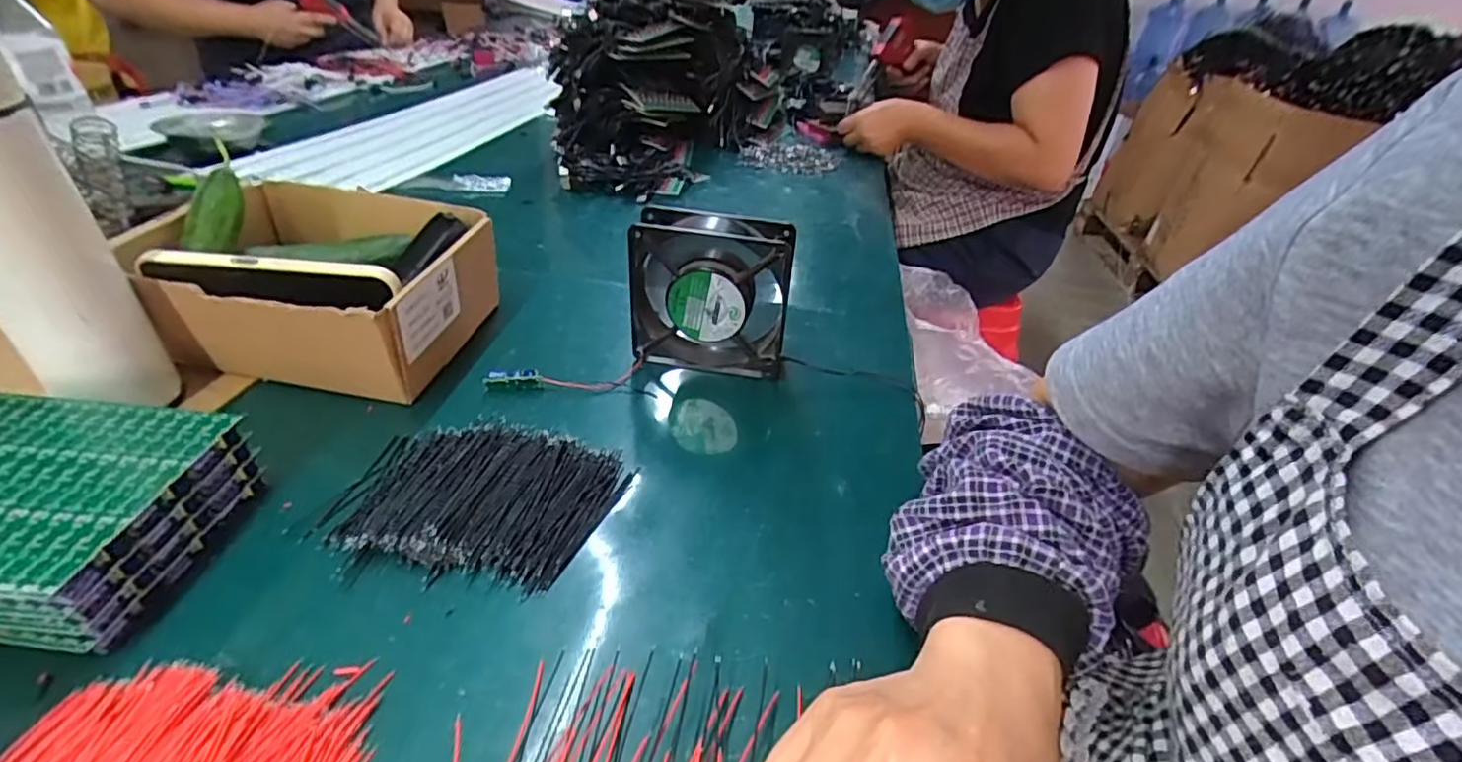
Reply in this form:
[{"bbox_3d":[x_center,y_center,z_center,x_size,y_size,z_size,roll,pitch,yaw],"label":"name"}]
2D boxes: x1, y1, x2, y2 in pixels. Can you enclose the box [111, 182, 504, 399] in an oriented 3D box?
[{"bbox_3d":[-0.321,-0.079,0.516,0.215,0.089,0.177,6,35,2],"label":"box"}]

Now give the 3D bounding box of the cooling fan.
[{"bbox_3d":[-0.018,-0.068,0.516,0.121,0.120,0.045,6,35,2],"label":"cooling fan"}]

